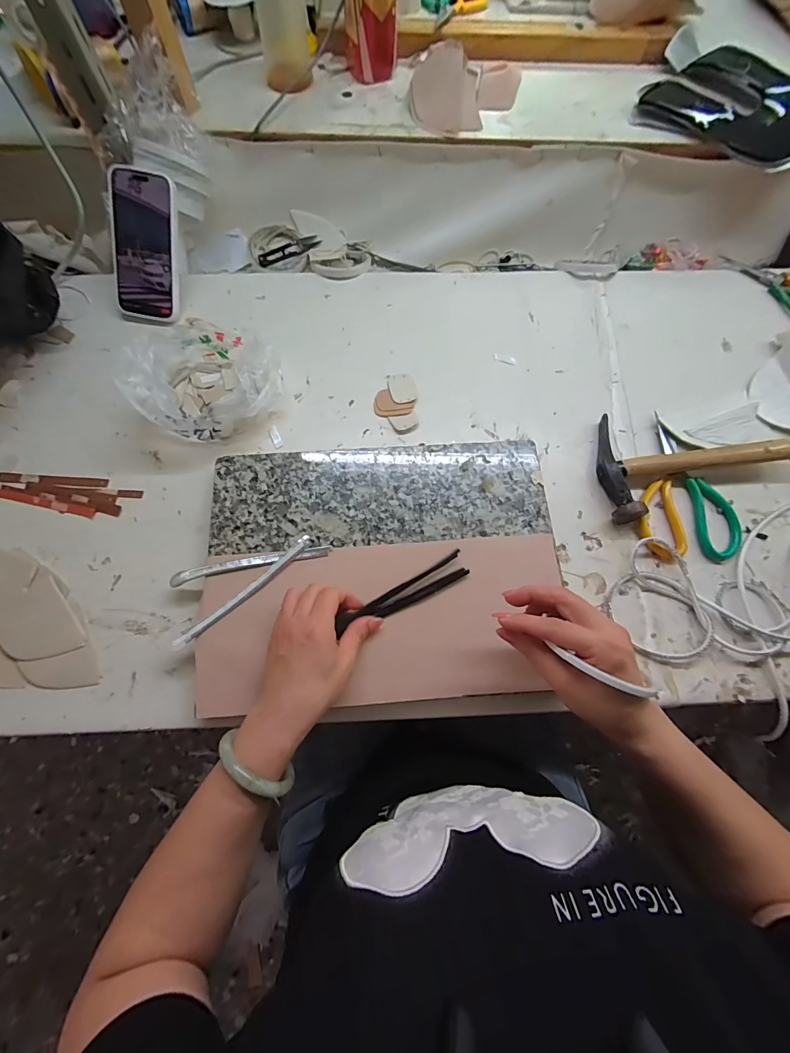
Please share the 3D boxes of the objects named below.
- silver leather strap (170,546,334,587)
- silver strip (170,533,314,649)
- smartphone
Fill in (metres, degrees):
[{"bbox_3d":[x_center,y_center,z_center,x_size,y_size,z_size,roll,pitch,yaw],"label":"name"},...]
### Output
[{"bbox_3d":[-0.153,0.039,0.414,0.170,0.007,0.015,-10,72,-4],"label":"silver leather strap"},{"bbox_3d":[-0.153,0.066,0.404,0.163,0.010,0.016,-41,77,-13],"label":"silver strip"},{"bbox_3d":[-0.332,-0.368,0.517,0.091,0.013,0.167,12,112,2],"label":"smartphone"}]

